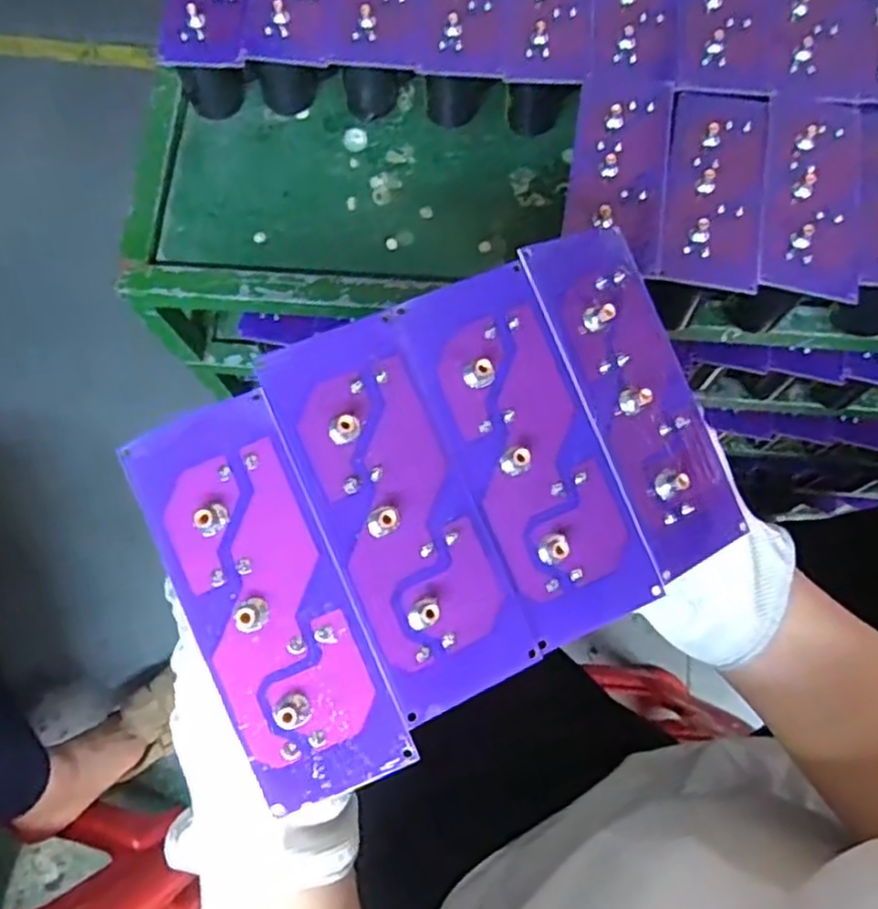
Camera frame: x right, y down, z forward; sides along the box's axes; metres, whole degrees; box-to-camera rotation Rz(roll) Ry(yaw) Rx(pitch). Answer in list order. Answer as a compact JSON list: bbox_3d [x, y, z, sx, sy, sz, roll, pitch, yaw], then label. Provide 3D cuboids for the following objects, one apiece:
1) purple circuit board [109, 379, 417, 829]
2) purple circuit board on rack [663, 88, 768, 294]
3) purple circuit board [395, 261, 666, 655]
[{"bbox_3d":[-0.058,0.050,0.239,0.052,0.006,0.135,-25,88,-6],"label":"purple circuit board"},{"bbox_3d":[0.156,-0.154,0.394,0.055,0.011,0.138,11,74,4],"label":"purple circuit board on rack"},{"bbox_3d":[0.034,-0.001,0.259,0.052,0.007,0.135,-23,87,-6],"label":"purple circuit board"}]

